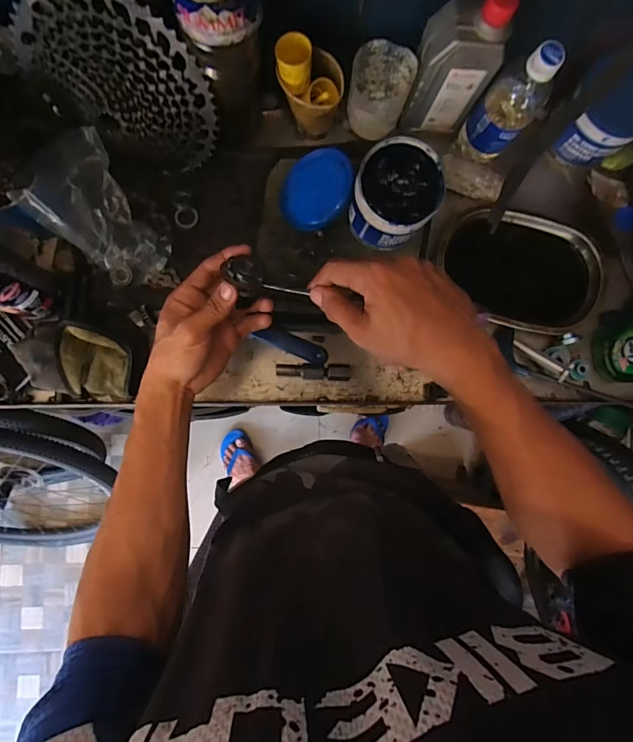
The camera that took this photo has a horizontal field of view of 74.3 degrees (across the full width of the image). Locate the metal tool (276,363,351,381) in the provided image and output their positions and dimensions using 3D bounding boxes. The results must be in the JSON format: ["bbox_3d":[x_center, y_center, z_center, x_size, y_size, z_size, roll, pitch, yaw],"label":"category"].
[{"bbox_3d":[-0.003,0.001,0.531,0.093,0.019,0.020,2,86,-3],"label":"metal tool"}]

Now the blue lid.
[{"bbox_3d":[-0.002,-0.230,0.530,0.095,0.010,0.100,1,92,27],"label":"blue lid"}]

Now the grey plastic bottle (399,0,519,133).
[{"bbox_3d":[0.154,-0.344,0.473,0.082,0.159,0.054,2,86,-3],"label":"grey plastic bottle"}]

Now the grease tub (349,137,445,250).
[{"bbox_3d":[0.097,-0.213,0.514,0.097,0.082,0.108,36,85,0],"label":"grease tub"}]

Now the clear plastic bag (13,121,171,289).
[{"bbox_3d":[-0.250,-0.179,0.475,0.096,0.113,0.140,-32,88,-5],"label":"clear plastic bag"}]

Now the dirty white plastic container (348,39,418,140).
[{"bbox_3d":[0.074,-0.334,0.515,0.067,0.093,0.070,0,86,-3],"label":"dirty white plastic container"}]

